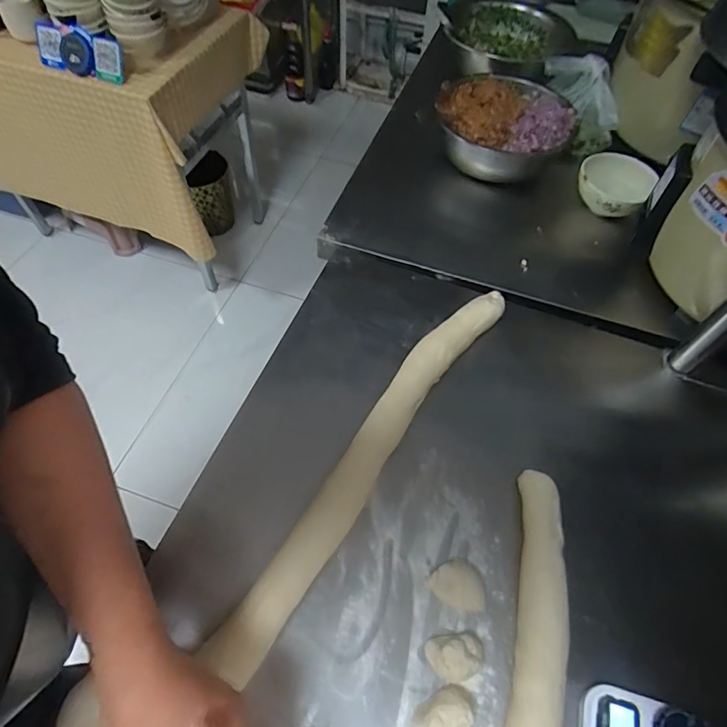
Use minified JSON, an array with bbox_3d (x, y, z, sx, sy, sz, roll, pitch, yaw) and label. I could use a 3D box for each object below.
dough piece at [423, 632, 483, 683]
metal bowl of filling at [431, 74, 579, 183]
[{"bbox_3d":[0.085,0.268,0.441,0.050,0.041,0.039,-3,57,-6],"label":"dough piece"},{"bbox_3d":[0.240,-0.416,0.852,0.232,0.096,0.226,1,57,-2],"label":"metal bowl of filling"}]

